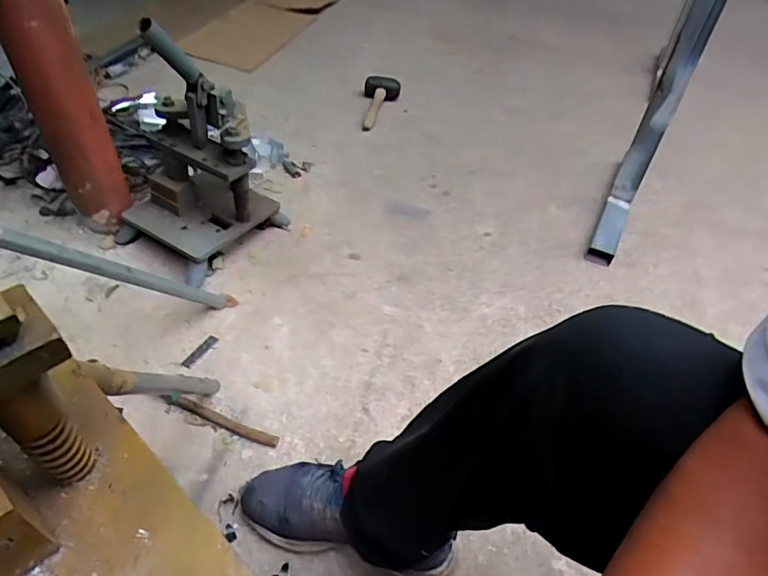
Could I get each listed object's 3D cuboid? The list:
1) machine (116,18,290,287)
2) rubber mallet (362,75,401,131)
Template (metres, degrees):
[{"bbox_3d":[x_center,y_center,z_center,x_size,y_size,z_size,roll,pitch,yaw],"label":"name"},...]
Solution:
[{"bbox_3d":[-0.357,-0.247,0.966,0.211,0.382,0.254,29,50,22],"label":"machine"},{"bbox_3d":[-0.008,-0.530,1.496,0.107,0.065,0.234,4,45,-1],"label":"rubber mallet"}]

